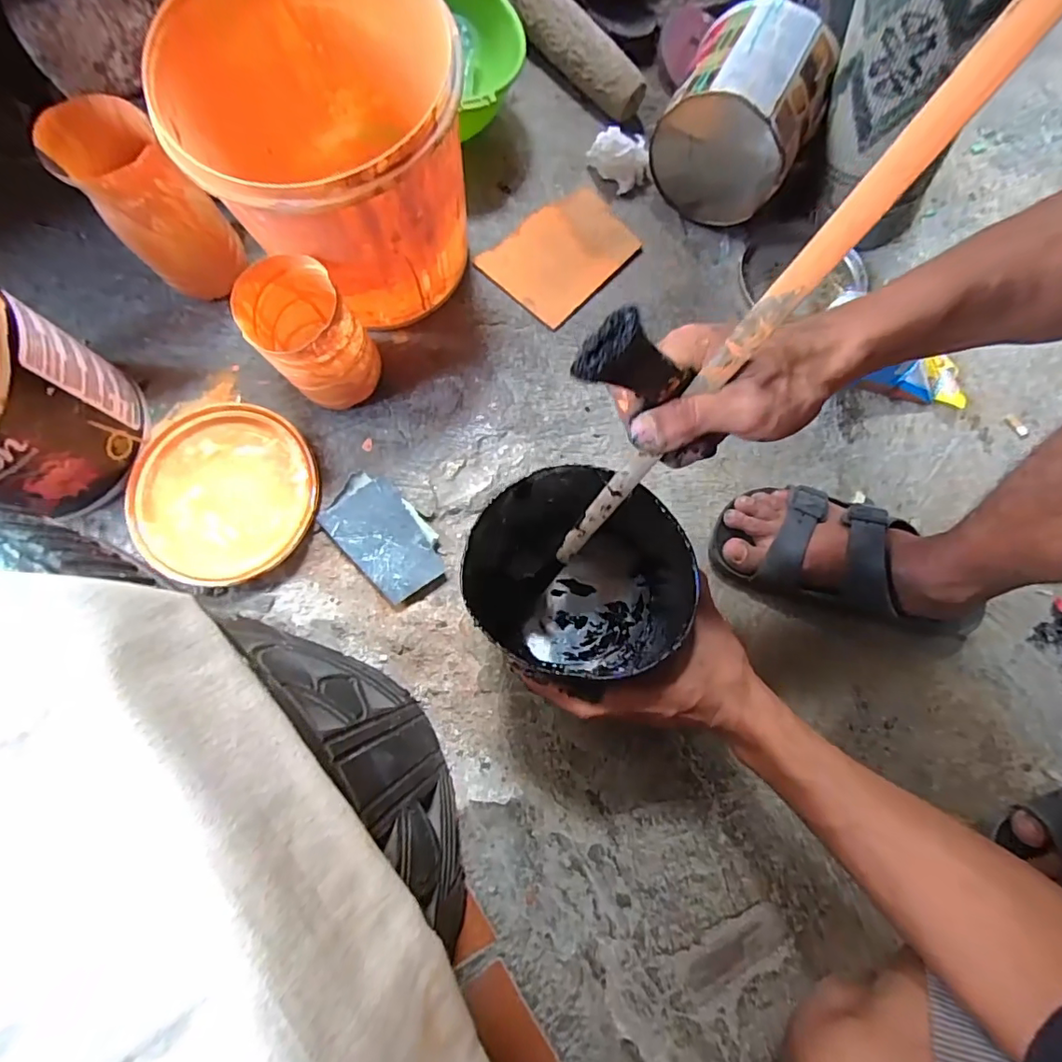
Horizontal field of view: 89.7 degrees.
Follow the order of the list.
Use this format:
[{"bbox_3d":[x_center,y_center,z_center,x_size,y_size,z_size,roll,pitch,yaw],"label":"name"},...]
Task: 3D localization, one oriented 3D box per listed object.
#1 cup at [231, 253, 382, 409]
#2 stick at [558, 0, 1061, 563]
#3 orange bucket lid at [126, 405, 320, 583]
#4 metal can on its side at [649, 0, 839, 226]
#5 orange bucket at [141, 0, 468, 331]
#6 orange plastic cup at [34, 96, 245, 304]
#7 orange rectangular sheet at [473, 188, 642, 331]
[{"bbox_3d":[-0.196,-0.170,0.487,0.083,0.125,0.092,-35,81,-7],"label":"cup"},{"bbox_3d":[0.110,-0.100,0.242,0.014,0.425,0.008,45,49,8],"label":"stick"},{"bbox_3d":[-0.298,-0.038,0.518,0.180,0.012,0.172,0,79,0],"label":"orange bucket lid"},{"bbox_3d":[0.234,-0.465,0.605,0.144,0.149,0.141,27,80,5],"label":"metal can on its side"},{"bbox_3d":[-0.162,-0.315,0.475,0.206,0.208,0.219,-15,80,-3],"label":"orange bucket"},{"bbox_3d":[-0.344,-0.294,0.500,0.084,0.158,0.087,0,79,0],"label":"orange plastic cup"},{"bbox_3d":[0.040,-0.316,0.605,0.113,0.007,0.179,43,72,-1],"label":"orange rectangular sheet"}]

